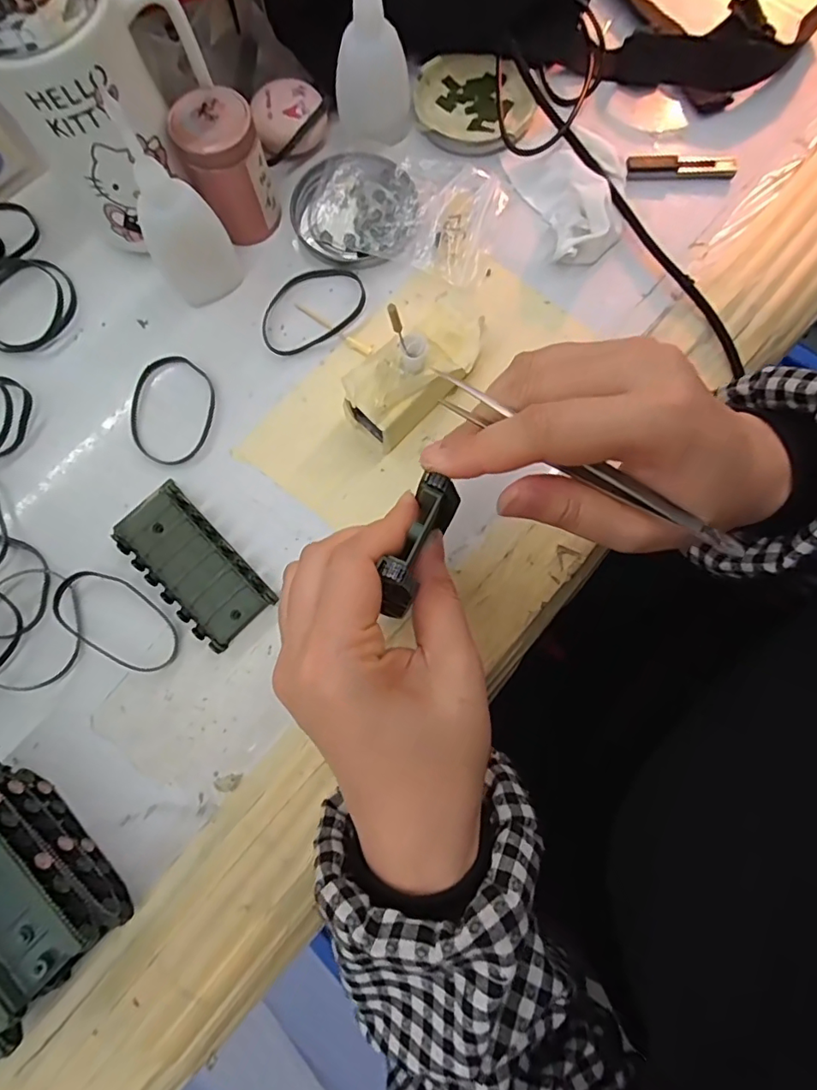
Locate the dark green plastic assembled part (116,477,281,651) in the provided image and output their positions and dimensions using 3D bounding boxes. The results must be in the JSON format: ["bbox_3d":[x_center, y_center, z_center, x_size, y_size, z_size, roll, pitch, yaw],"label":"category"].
[{"bbox_3d":[-0.119,0.011,0.288,0.043,0.014,0.092,-44,82,-7],"label":"dark green plastic assembled part"}]

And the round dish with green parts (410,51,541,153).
[{"bbox_3d":[0.043,-0.294,0.349,0.077,0.017,0.077,0,79,1],"label":"round dish with green parts"}]

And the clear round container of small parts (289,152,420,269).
[{"bbox_3d":[-0.035,-0.215,0.331,0.079,0.007,0.079,0,79,1],"label":"clear round container of small parts"}]

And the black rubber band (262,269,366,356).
[{"bbox_3d":[-0.060,-0.148,0.326,0.070,0.004,0.049,-26,76,-1],"label":"black rubber band"}]

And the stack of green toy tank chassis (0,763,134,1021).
[{"bbox_3d":[-0.183,0.153,0.242,0.101,0.050,0.047,42,83,8],"label":"stack of green toy tank chassis"}]

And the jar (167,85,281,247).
[{"bbox_3d":[-0.107,-0.220,0.309,0.046,0.061,0.044,0,79,1],"label":"jar"}]

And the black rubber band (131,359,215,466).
[{"bbox_3d":[-0.142,-0.082,0.311,0.048,0.004,0.069,2,79,1],"label":"black rubber band"}]

